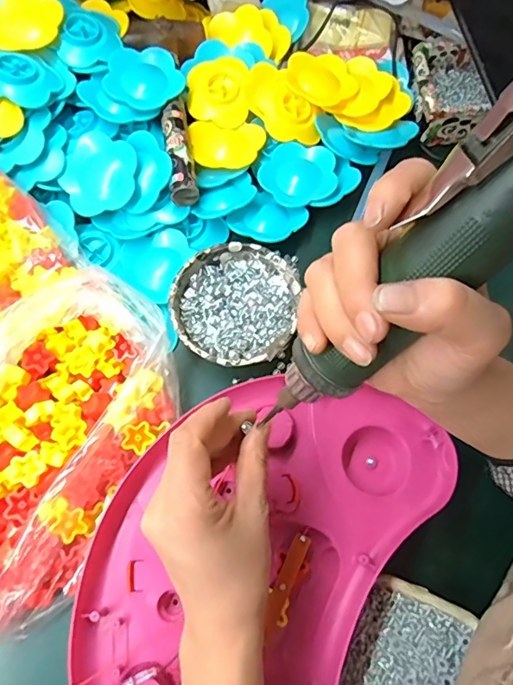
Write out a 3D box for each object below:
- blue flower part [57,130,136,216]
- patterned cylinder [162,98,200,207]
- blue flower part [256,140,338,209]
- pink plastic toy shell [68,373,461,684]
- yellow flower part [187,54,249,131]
[{"bbox_3d":[-0.152,-0.162,0.466,0.075,0.017,0.075,0,92,13],"label":"blue flower part"},{"bbox_3d":[-0.078,-0.194,0.484,0.026,0.030,0.122,-9,70,-4],"label":"patterned cylinder"},{"bbox_3d":[0.043,-0.173,0.491,0.078,0.012,0.069,28,72,9],"label":"blue flower part"},{"bbox_3d":[-0.005,0.164,0.364,0.221,0.042,0.325,26,71,8],"label":"pink plastic toy shell"},{"bbox_3d":[-0.042,-0.270,0.517,0.064,0.016,0.079,1,87,4],"label":"yellow flower part"}]

